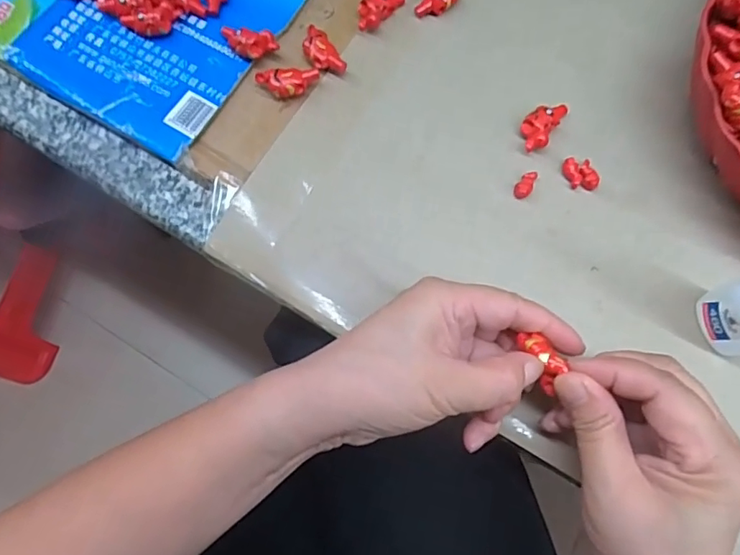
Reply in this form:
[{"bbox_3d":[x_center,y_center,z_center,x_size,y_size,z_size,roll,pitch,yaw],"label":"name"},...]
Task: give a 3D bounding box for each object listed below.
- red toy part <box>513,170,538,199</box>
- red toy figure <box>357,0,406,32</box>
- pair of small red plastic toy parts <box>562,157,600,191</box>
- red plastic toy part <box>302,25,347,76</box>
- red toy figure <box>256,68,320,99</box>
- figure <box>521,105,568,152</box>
[{"bbox_3d":[0.091,-0.054,0.306,0.010,0.005,0.018,37,77,10],"label":"red toy part"},{"bbox_3d":[0.006,-0.177,0.344,0.018,0.015,0.040,36,77,10],"label":"red toy figure"},{"bbox_3d":[0.124,-0.061,0.307,0.017,0.006,0.021,-18,74,-5],"label":"pair of small red plastic toy parts"},{"bbox_3d":[-0.032,-0.142,0.334,0.018,0.013,0.036,-30,76,-8],"label":"red plastic toy part"},{"bbox_3d":[-0.051,-0.120,0.326,0.038,0.014,0.015,-1,73,0],"label":"red toy figure"},{"bbox_3d":[0.103,-0.093,0.314,0.019,0.012,0.039,32,76,9],"label":"figure"}]

